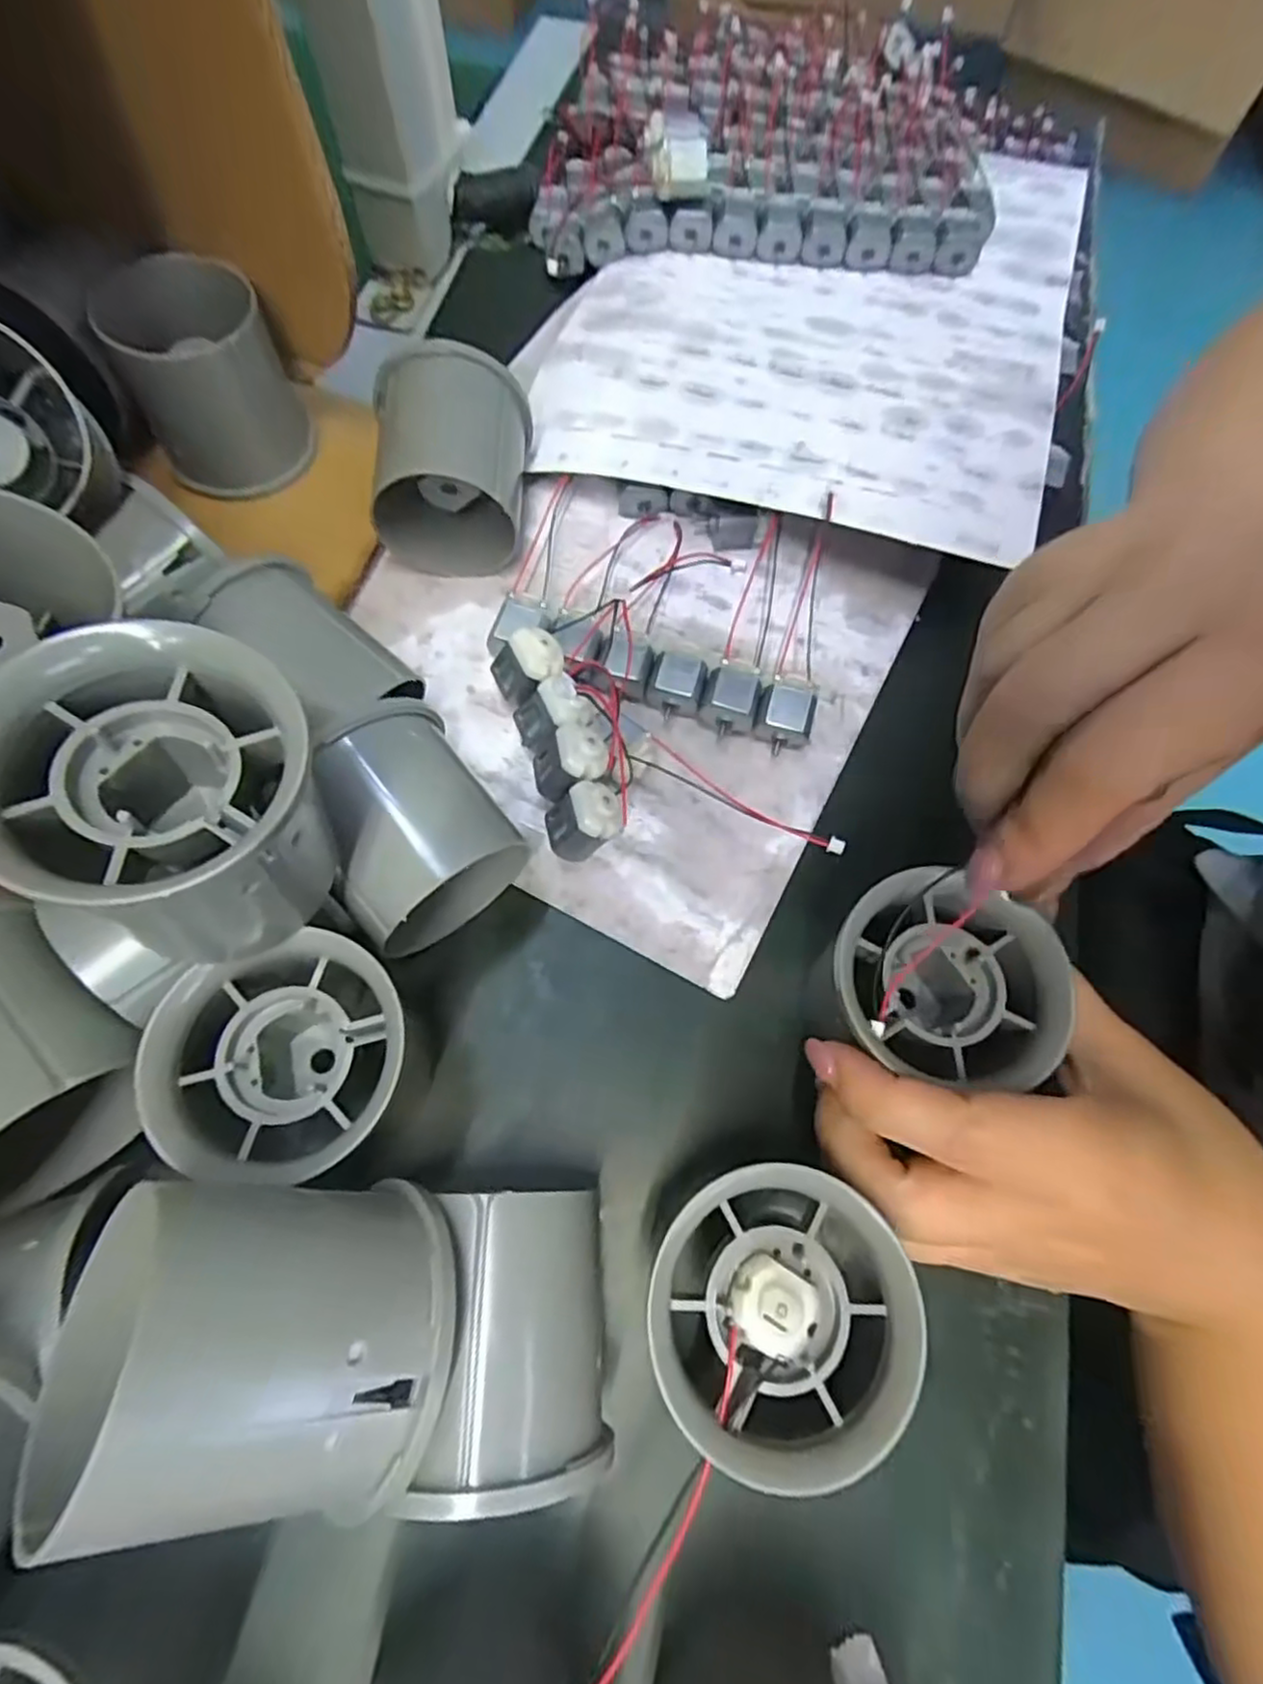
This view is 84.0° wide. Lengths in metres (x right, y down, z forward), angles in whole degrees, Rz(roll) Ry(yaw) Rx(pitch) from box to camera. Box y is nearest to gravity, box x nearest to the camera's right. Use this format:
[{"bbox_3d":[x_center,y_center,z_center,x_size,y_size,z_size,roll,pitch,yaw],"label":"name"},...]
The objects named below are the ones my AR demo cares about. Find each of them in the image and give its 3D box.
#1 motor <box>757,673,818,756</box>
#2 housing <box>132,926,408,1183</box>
[{"bbox_3d":[0.053,-0.043,0.244,0.018,0.017,0.022,18,70,4],"label":"motor"},{"bbox_3d":[-0.081,0.056,0.181,0.053,0.056,0.050,1,69,-2],"label":"housing"}]

